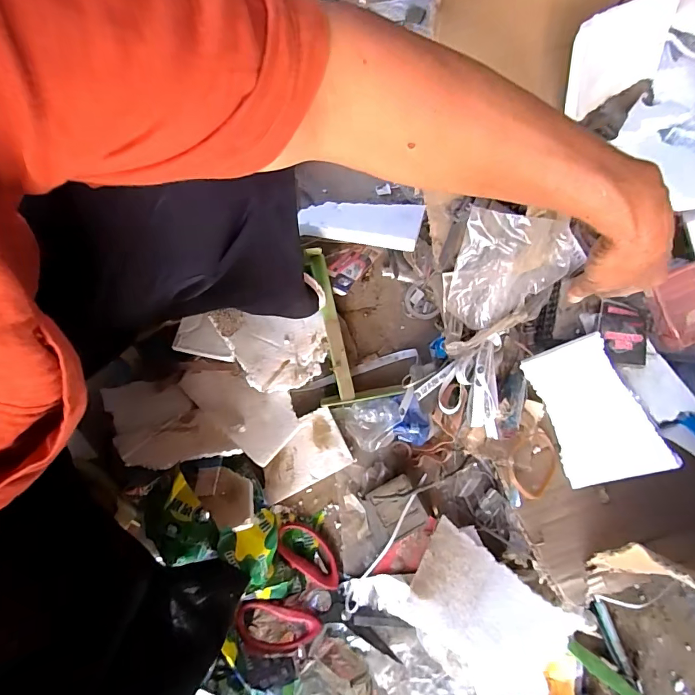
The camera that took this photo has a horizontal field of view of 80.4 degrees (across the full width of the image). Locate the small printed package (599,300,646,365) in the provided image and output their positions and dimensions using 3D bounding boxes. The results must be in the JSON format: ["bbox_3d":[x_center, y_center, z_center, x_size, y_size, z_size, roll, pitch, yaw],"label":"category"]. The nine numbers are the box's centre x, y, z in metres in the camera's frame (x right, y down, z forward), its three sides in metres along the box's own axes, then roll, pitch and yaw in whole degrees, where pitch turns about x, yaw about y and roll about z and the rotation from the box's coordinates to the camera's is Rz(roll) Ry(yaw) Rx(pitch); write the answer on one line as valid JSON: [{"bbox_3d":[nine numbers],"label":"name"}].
[{"bbox_3d":[0.323,-0.017,0.481,0.047,0.013,0.075,-3,78,-2],"label":"small printed package"}]

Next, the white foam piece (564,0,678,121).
[{"bbox_3d":[0.303,-0.323,0.454,0.187,0.089,0.010,-31,44,-20],"label":"white foam piece"}]

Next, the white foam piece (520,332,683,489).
[{"bbox_3d":[0.287,0.077,0.488,0.107,0.014,0.171,-28,91,28],"label":"white foam piece"}]

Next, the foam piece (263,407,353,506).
[{"bbox_3d":[-0.063,0.144,0.553,0.120,0.017,0.083,-27,81,-6],"label":"foam piece"}]

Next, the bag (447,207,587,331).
[{"bbox_3d":[0.203,-0.093,0.495,0.143,0.058,0.137,-7,120,-21],"label":"bag"}]

